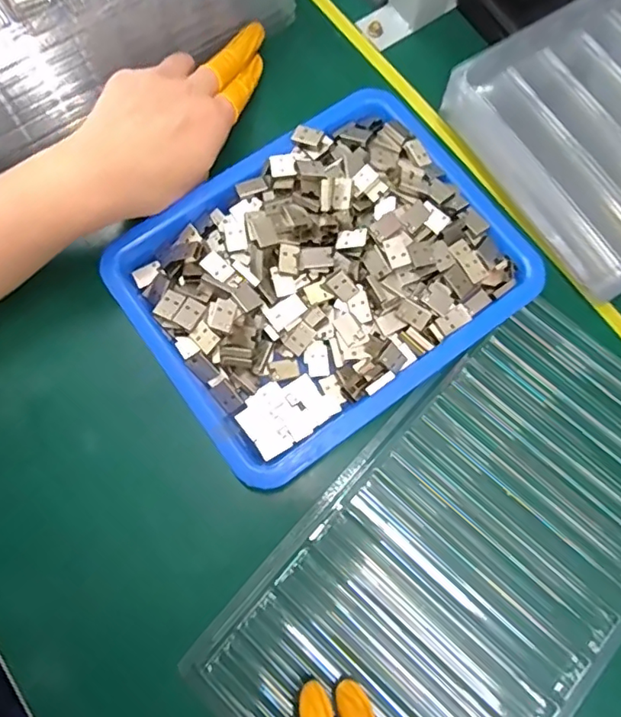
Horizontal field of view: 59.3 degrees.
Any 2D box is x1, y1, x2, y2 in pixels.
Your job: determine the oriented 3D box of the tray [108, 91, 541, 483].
[{"bbox_3d":[0.009,-0.051,0.326,0.218,0.037,0.172,-36,78,-9],"label":"tray"}]

